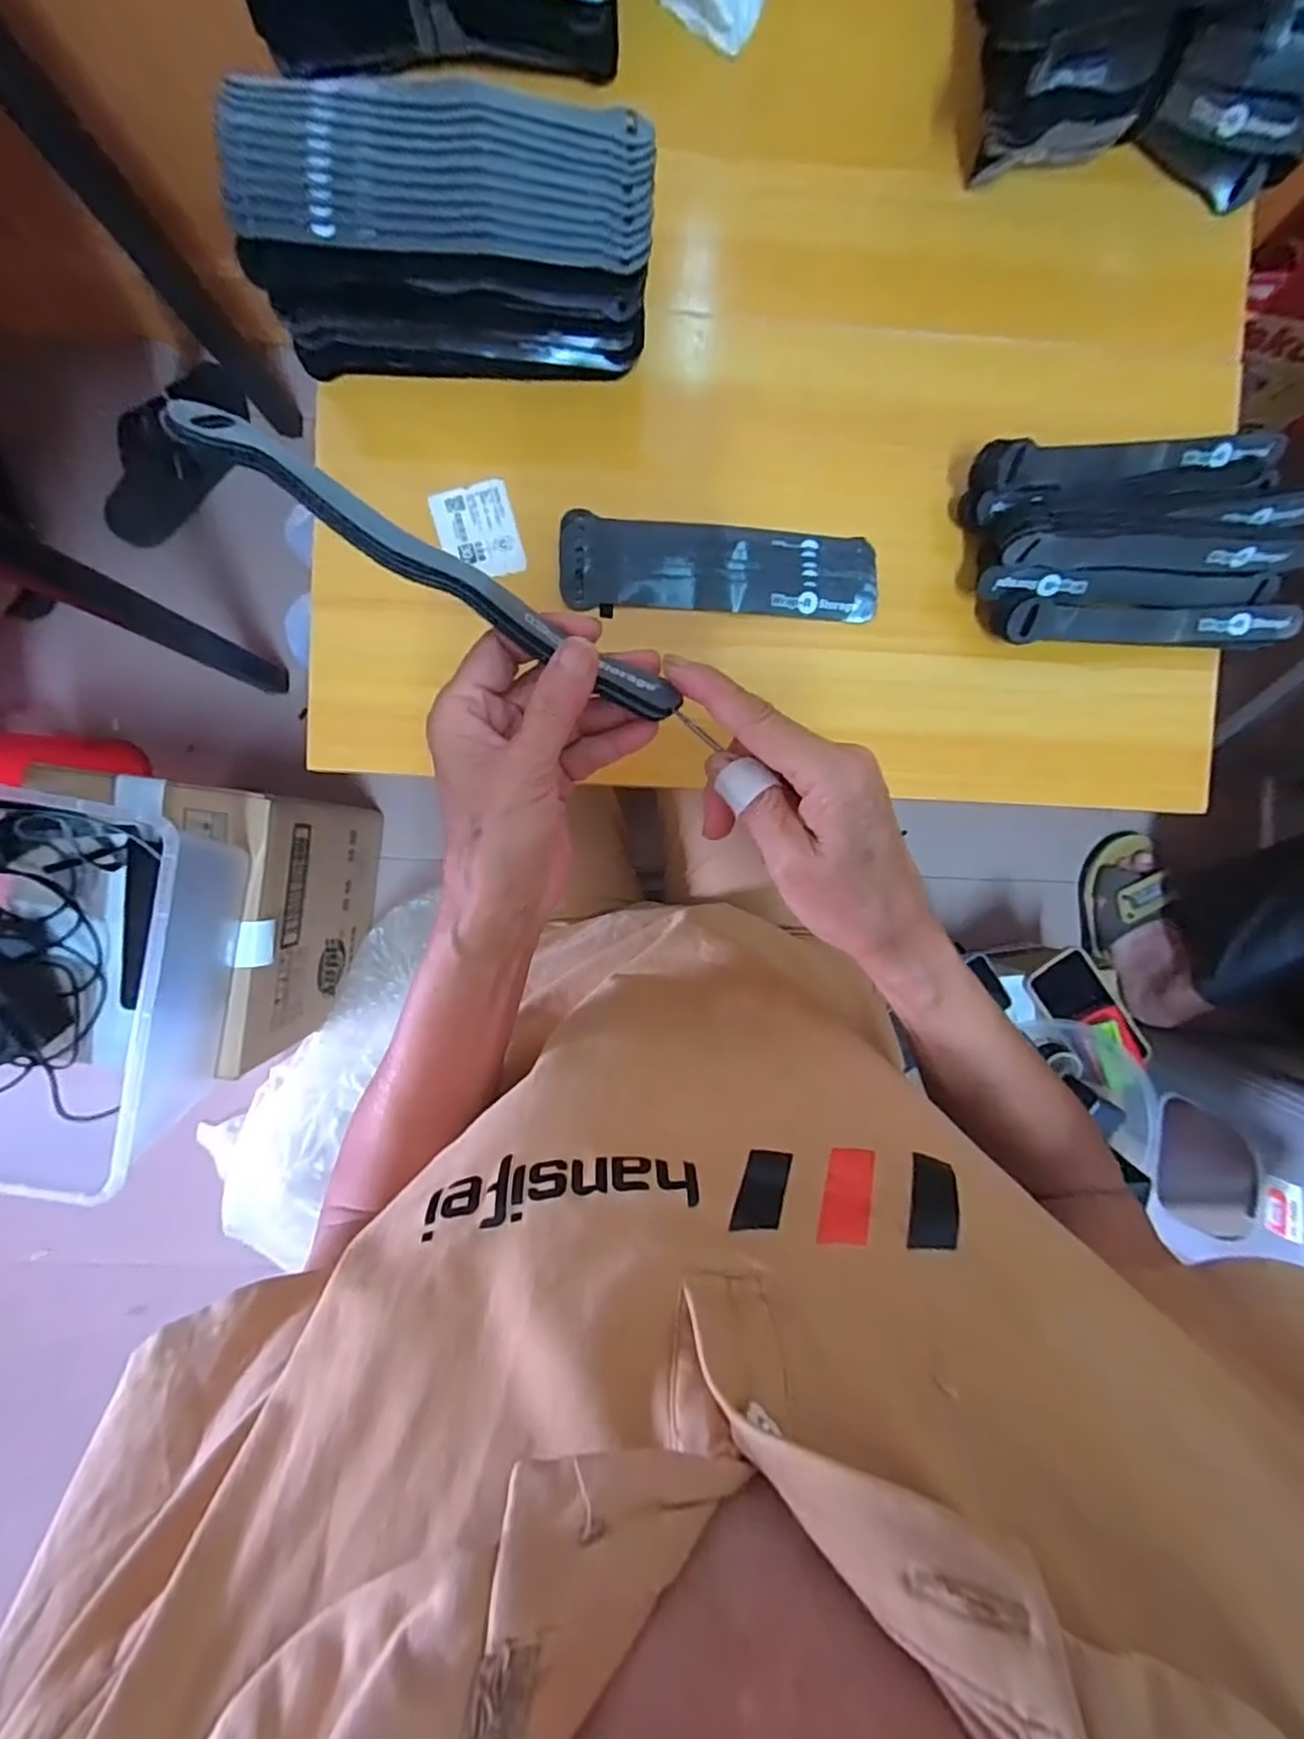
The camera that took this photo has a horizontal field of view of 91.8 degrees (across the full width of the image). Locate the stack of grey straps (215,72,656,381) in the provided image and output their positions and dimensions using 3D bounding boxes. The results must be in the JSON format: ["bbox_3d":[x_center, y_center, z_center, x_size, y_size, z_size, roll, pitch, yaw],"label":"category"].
[{"bbox_3d":[-0.102,-0.336,0.336,0.205,0.085,0.085,-3,93,-2],"label":"stack of grey straps"}]

